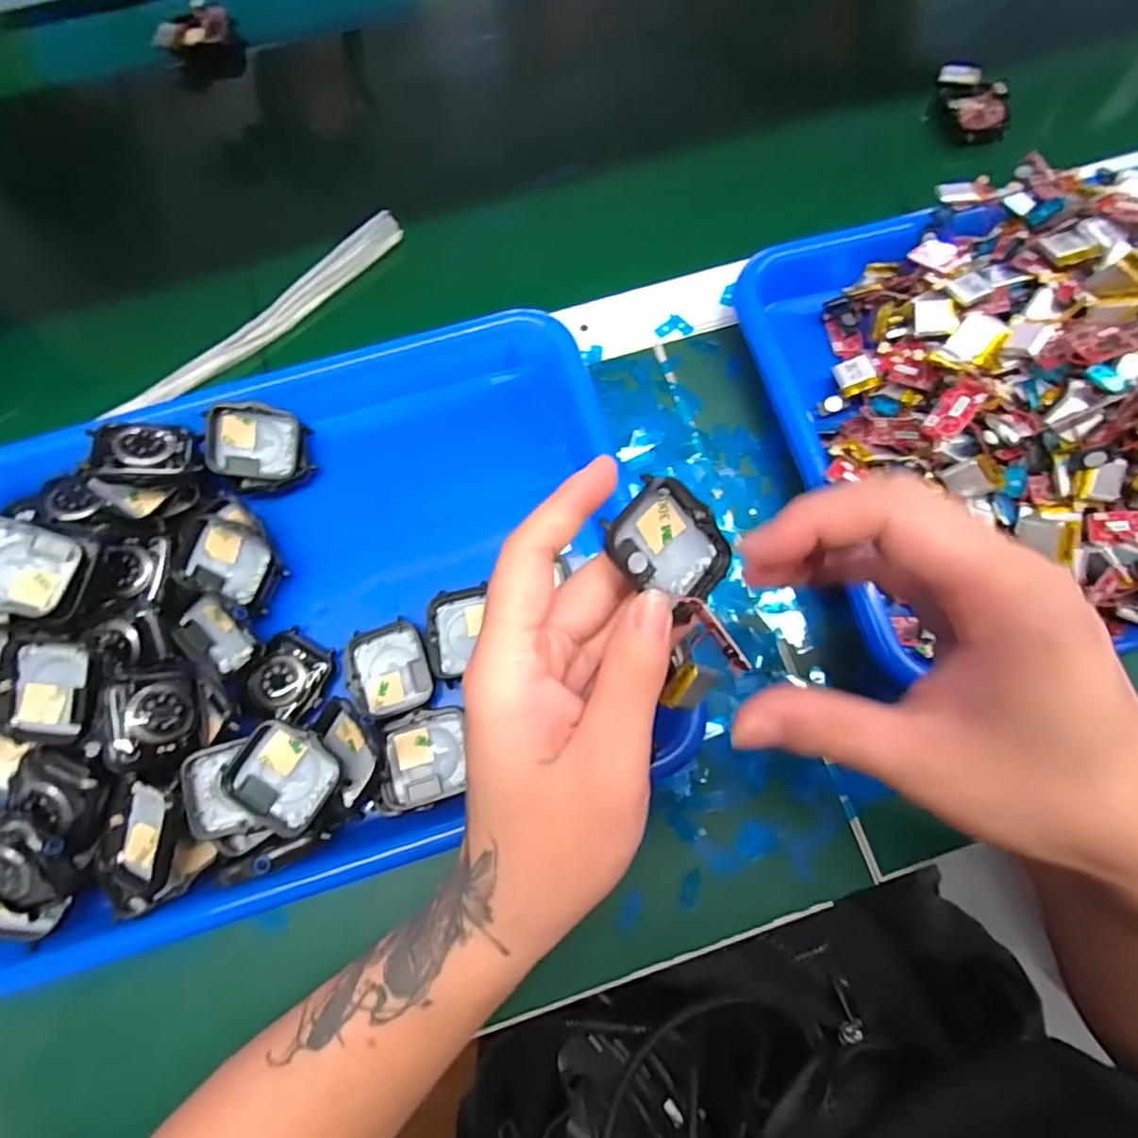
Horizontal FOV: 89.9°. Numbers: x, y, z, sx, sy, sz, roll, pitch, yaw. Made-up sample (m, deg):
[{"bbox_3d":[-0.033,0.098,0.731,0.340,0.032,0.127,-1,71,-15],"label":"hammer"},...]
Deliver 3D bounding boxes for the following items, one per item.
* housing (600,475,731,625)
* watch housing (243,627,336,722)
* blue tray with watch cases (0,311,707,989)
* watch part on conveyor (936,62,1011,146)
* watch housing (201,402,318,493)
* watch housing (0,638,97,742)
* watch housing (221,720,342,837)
[{"bbox_3d":[0.035,-0.008,0.200,0.047,0.010,0.036,47,72,-19],"label":"housing"},{"bbox_3d":[-0.135,0.052,0.275,0.034,0.007,0.039,22,76,7],"label":"watch housing"},{"bbox_3d":[-0.125,0.012,0.259,0.317,0.071,0.242,-16,75,-3],"label":"blue tray with watch cases"},{"bbox_3d":[0.270,-0.315,0.382,0.034,0.014,0.064,-6,74,-1],"label":"watch part on conveyor"},{"bbox_3d":[-0.162,-0.064,0.299,0.049,0.011,0.044,-6,100,-15],"label":"watch housing"},{"bbox_3d":[-0.214,0.050,0.237,0.038,0.009,0.040,3,74,2],"label":"watch housing"},{"bbox_3d":[-0.123,0.089,0.244,0.041,0.011,0.040,29,77,9],"label":"watch housing"}]

